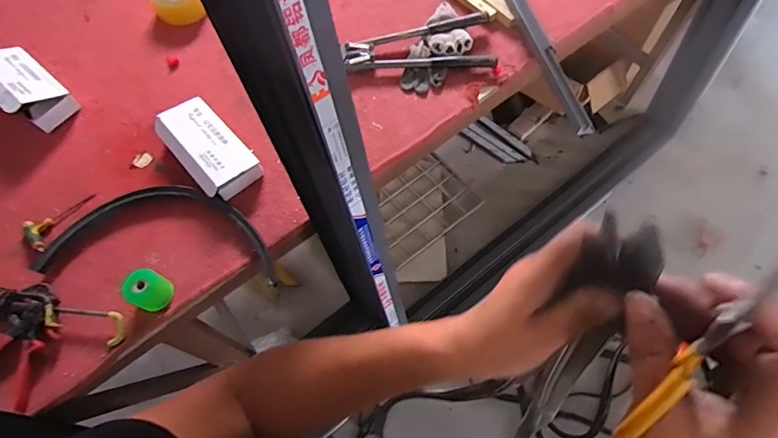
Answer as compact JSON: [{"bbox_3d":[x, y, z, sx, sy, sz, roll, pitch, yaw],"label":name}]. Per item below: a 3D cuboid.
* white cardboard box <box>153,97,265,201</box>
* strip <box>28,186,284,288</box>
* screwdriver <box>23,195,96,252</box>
[{"bbox_3d":[-0.351,-0.131,0.900,0.115,0.064,0.223,-41,70,-15],"label":"white cardboard box"},{"bbox_3d":[-0.401,0.013,0.828,0.421,0.039,0.193,2,65,3],"label":"strip"},{"bbox_3d":[-0.623,-0.001,0.871,0.062,0.019,0.134,31,54,15],"label":"screwdriver"}]

